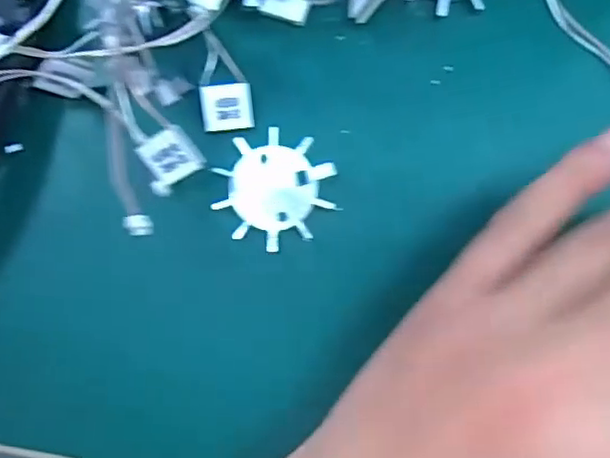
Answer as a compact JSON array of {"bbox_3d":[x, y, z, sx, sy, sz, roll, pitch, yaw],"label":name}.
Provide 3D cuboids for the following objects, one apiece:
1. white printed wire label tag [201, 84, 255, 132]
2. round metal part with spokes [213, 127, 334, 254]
[{"bbox_3d":[-0.027,-0.042,0.223,0.017,0.005,0.016,-5,83,5],"label":"white printed wire label tag"},{"bbox_3d":[-0.011,-0.014,0.222,0.038,0.005,0.037,-1,83,5],"label":"round metal part with spokes"}]

